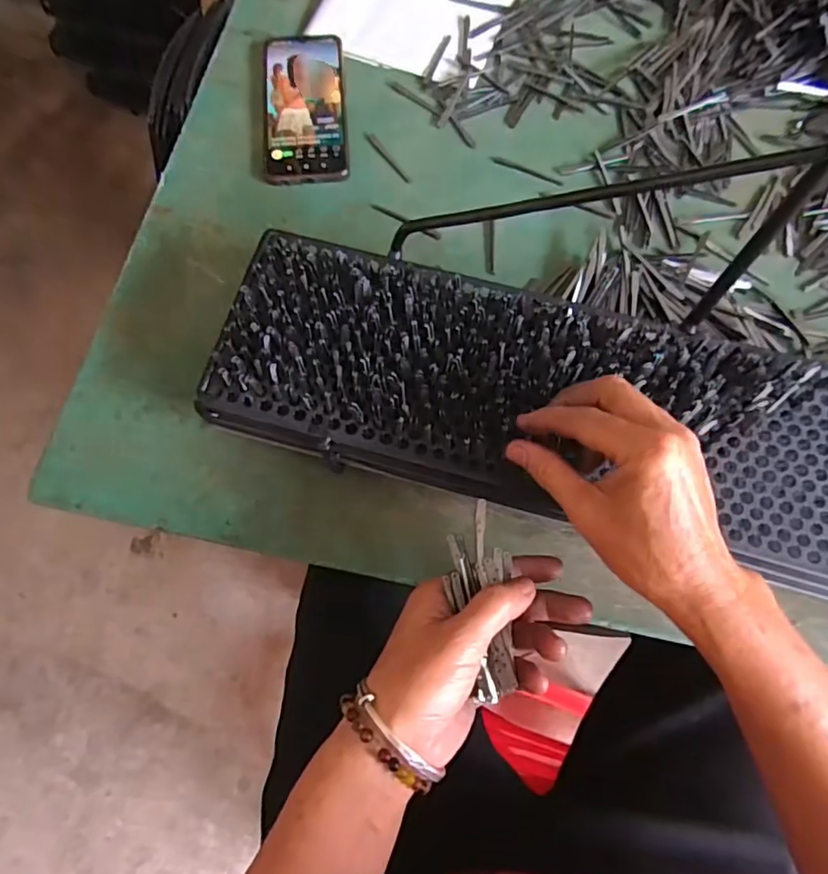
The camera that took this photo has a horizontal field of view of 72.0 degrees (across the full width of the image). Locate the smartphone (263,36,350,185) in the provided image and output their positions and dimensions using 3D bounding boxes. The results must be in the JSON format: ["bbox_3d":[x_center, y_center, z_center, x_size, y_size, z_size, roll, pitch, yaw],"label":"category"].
[{"bbox_3d":[-0.101,-0.308,0.529,0.074,0.010,0.165,-3,72,-1],"label":"smartphone"}]

